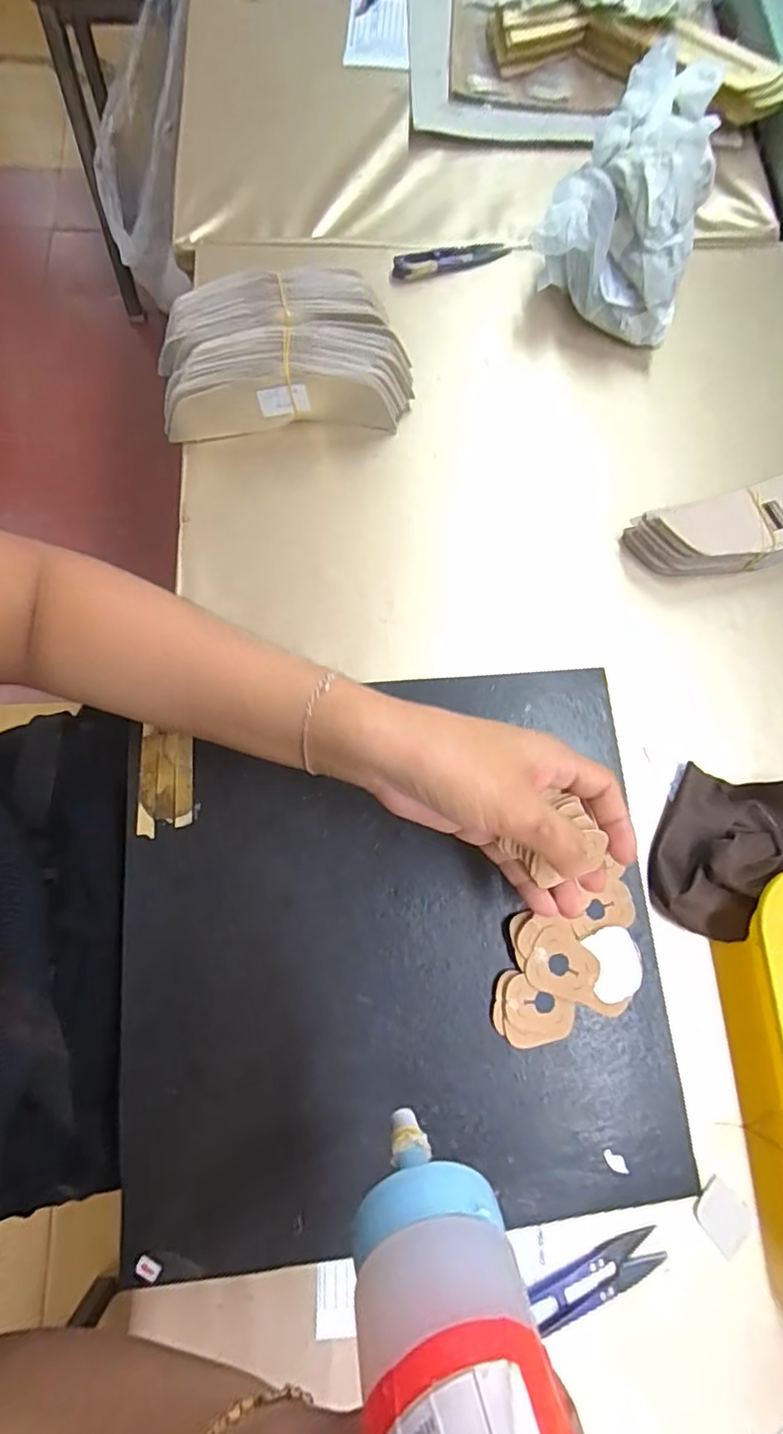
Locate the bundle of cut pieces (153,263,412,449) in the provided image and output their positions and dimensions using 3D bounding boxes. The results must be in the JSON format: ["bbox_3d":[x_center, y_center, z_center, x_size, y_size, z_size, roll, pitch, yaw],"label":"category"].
[{"bbox_3d":[-0.078,-0.268,0.432,0.182,0.058,0.104,-5,76,-2],"label":"bundle of cut pieces"}]

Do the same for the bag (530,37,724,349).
[{"bbox_3d":[0.182,-0.404,0.453,0.120,0.101,0.172,13,76,2],"label":"bag"}]

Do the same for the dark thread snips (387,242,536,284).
[{"bbox_3d":[0.058,-0.388,0.490,0.122,0.015,0.022,-19,77,-6],"label":"dark thread snips"}]

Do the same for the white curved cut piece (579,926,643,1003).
[{"bbox_3d":[0.127,0.140,0.330,0.031,0.005,0.039,-12,76,-4],"label":"white curved cut piece"}]

